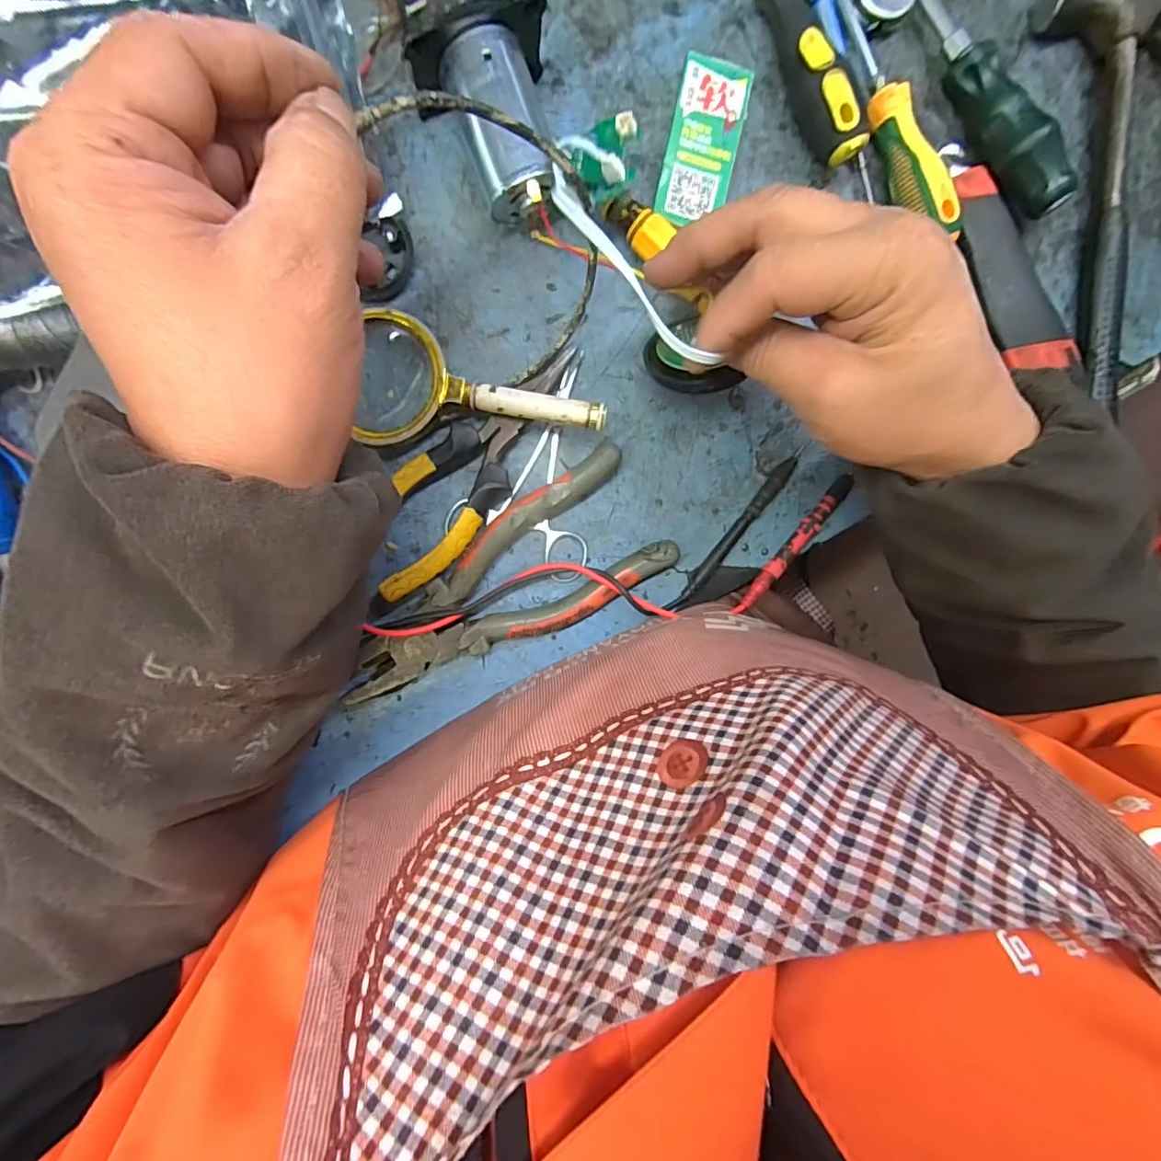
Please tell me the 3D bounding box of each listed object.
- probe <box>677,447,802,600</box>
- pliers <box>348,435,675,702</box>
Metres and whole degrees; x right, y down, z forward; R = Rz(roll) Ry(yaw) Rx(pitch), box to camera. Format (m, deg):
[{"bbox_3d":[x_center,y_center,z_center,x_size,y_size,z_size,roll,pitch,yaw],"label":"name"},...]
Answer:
[{"bbox_3d":[0.092,-0.031,0.320,0.011,0.011,0.109,39,89,-7],"label":"probe"},{"bbox_3d":[-0.042,0.008,0.304,0.184,0.018,0.071,-34,96,-3],"label":"pliers"}]

